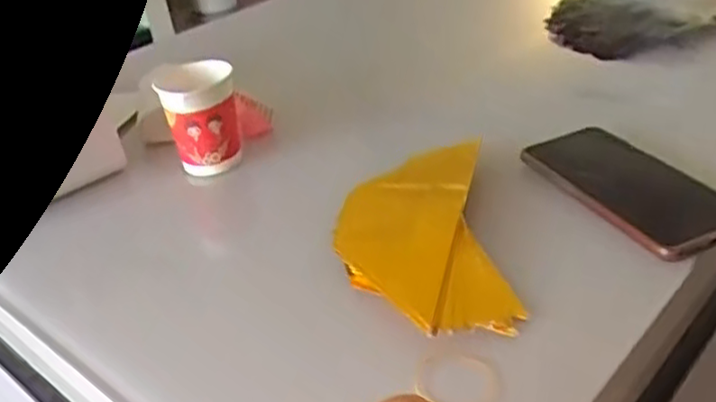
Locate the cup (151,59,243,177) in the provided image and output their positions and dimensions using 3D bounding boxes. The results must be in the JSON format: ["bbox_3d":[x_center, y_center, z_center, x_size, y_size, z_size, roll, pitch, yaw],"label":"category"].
[{"bbox_3d":[-0.134,-0.072,0.616,0.061,0.084,0.064,-6,32,4],"label":"cup"}]

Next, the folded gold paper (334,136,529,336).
[{"bbox_3d":[0.041,0.023,0.471,0.105,0.026,0.181,-7,32,1],"label":"folded gold paper"}]

